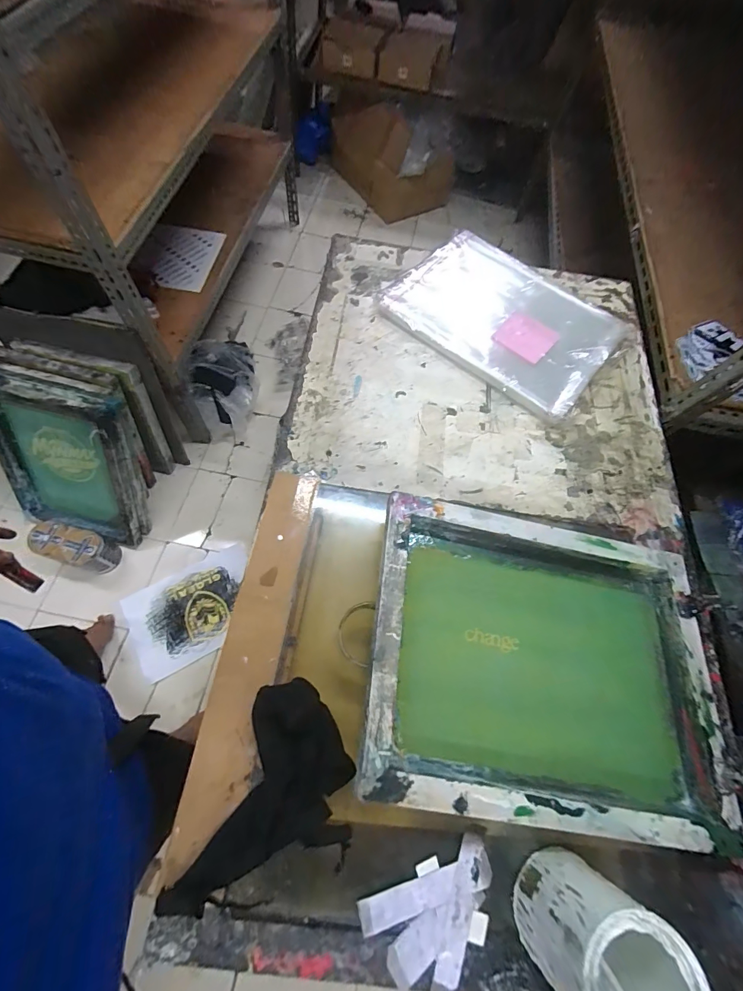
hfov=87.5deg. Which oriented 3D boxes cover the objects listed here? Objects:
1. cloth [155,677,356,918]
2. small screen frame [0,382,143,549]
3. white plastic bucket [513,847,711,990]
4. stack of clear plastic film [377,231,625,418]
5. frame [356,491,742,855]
[{"bbox_3d":[-0.105,0.362,0.462,0.152,0.032,0.241,20,66,4],"label":"cloth"},{"bbox_3d":[-0.953,-0.085,1.194,0.417,0.497,0.049,15,37,-1],"label":"small screen frame"},{"bbox_3d":[0.227,0.448,0.384,0.108,0.138,0.106,2,66,-4],"label":"white plastic bucket"},{"bbox_3d":[0.277,-0.382,0.813,0.439,0.032,0.317,38,68,12],"label":"stack of clear plastic film"},{"bbox_3d":[0.226,0.213,0.527,0.461,0.049,0.367,12,66,-5],"label":"frame"}]

